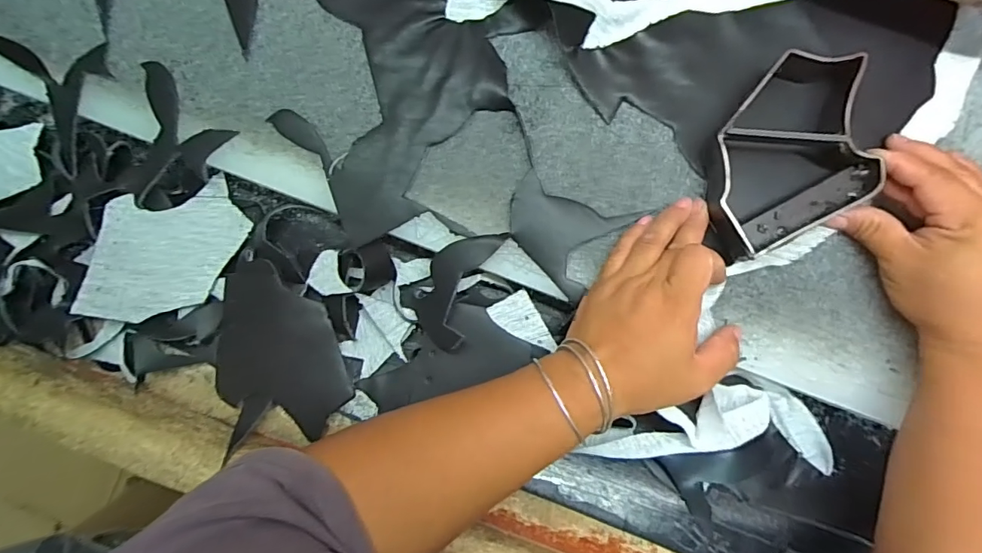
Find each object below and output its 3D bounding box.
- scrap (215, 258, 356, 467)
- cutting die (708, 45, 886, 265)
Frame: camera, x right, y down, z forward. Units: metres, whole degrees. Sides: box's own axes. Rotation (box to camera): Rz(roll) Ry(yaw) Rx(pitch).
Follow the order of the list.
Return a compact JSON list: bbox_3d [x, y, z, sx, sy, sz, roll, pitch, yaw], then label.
[{"bbox_3d":[-0.170,0.058,0.369,0.094,0.026,0.137,-23,90,2],"label":"scrap"},{"bbox_3d":[0.206,-0.088,0.340,0.135,0.045,0.112,-29,90,2],"label":"cutting die"}]

